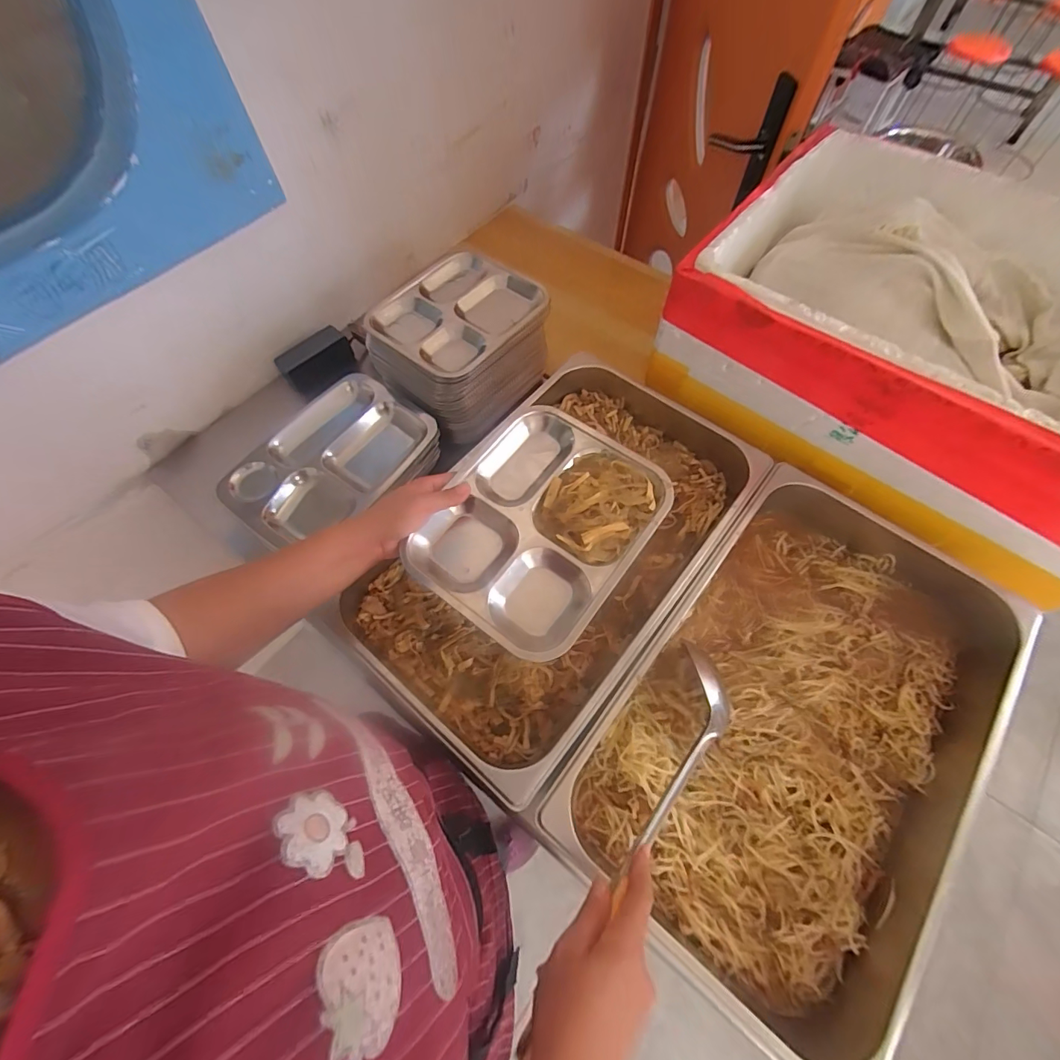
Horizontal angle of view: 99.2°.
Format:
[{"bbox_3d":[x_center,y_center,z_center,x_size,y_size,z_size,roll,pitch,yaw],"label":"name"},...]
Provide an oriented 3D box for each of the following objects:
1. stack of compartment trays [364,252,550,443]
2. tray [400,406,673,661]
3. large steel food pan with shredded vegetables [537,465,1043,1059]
[{"bbox_3d":[-0.117,-0.315,0.763,0.208,0.131,0.263,40,72,18],"label":"stack of compartment trays"},{"bbox_3d":[0.012,-0.009,0.472,0.204,0.028,0.245,33,70,15],"label":"tray"},{"bbox_3d":[0.302,0.186,0.506,0.325,0.083,0.547,36,70,17],"label":"large steel food pan with shredded vegetables"}]

